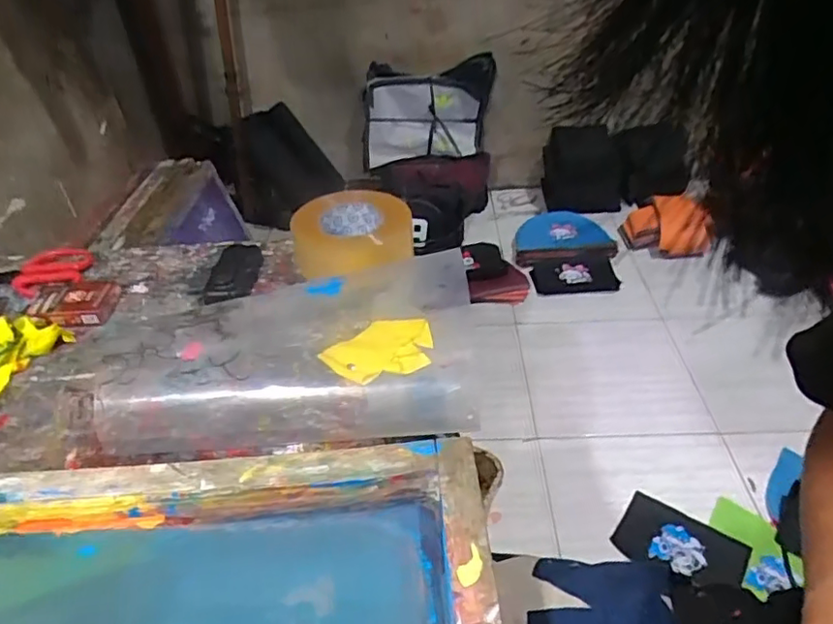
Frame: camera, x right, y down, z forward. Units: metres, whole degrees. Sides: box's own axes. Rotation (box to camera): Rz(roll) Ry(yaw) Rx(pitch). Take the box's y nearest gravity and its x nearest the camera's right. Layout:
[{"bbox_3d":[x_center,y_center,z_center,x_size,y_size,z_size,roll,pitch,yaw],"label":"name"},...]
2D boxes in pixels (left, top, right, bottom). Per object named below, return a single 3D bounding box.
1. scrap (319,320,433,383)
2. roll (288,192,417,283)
[{"bbox_3d":[-0.037,0.039,0.616,0.113,0.011,0.076,-16,41,-15],"label":"scrap"},{"bbox_3d":[-0.076,-0.098,0.703,0.132,0.047,0.132,-8,39,-6],"label":"roll"}]

